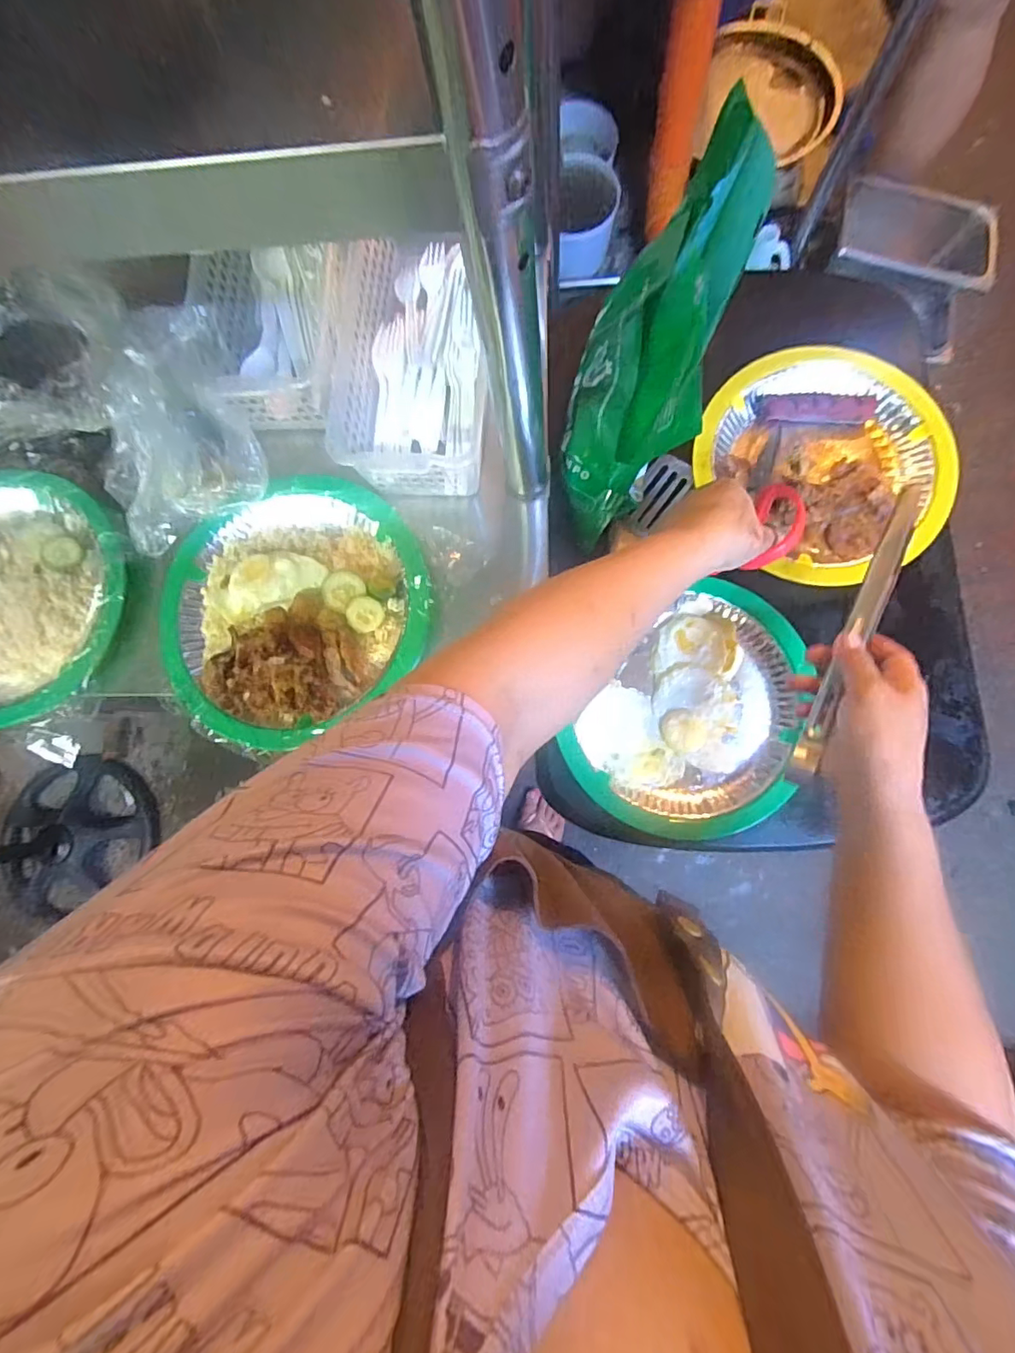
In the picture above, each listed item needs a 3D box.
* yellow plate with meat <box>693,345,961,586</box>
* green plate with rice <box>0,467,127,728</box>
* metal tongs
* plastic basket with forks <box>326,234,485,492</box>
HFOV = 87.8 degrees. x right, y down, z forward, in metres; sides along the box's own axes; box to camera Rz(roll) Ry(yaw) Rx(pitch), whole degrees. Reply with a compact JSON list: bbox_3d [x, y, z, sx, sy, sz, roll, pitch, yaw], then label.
[{"bbox_3d":[0.327,-0.220,0.552,0.250,0.042,0.250,-1,80,5],"label":"yellow plate with meat"},{"bbox_3d":[-0.508,-0.084,0.523,0.252,0.031,0.243,-1,80,5],"label":"green plate with rice"},{"bbox_3d":[0.277,-0.040,0.410,0.027,0.028,0.241,24,84,8],"label":"metal tongs"},{"bbox_3d":[-0.083,-0.295,0.479,0.130,0.066,0.258,0,80,5],"label":"plastic basket with forks"}]

